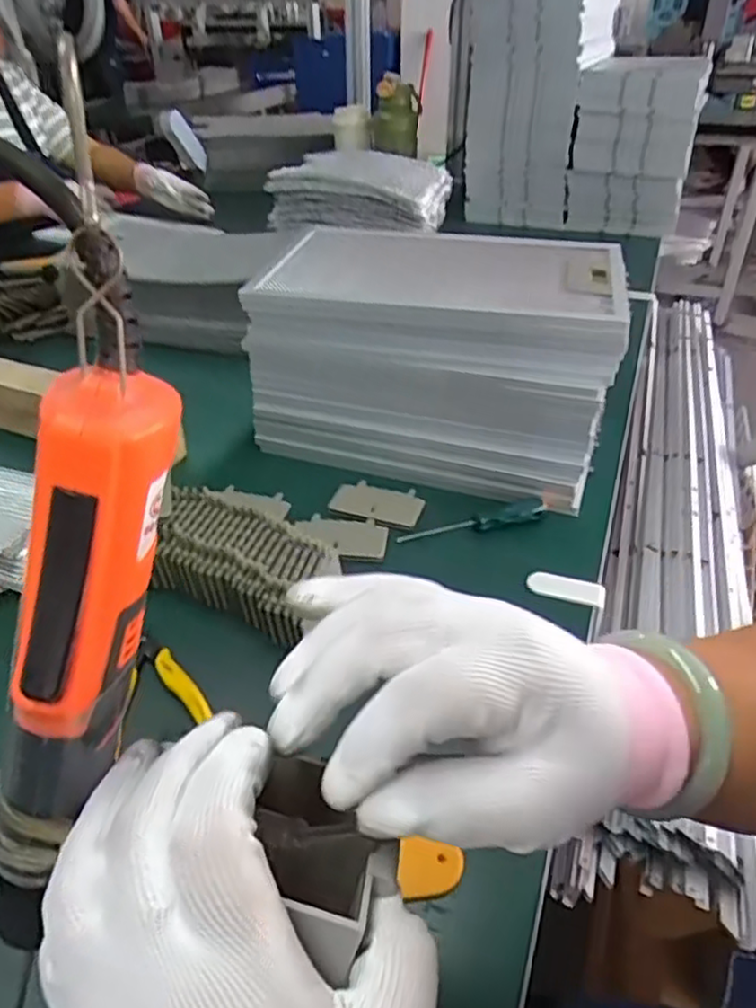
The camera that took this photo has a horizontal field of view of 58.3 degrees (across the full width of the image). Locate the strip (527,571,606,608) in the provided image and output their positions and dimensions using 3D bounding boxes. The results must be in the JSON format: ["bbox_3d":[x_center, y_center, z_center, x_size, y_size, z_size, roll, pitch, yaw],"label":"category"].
[{"bbox_3d":[0.155,0.070,0.558,0.062,0.009,0.020,10,38,15],"label":"strip"}]

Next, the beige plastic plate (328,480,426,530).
[{"bbox_3d":[-0.001,-0.003,0.653,0.088,0.004,0.054,8,38,12],"label":"beige plastic plate"}]

